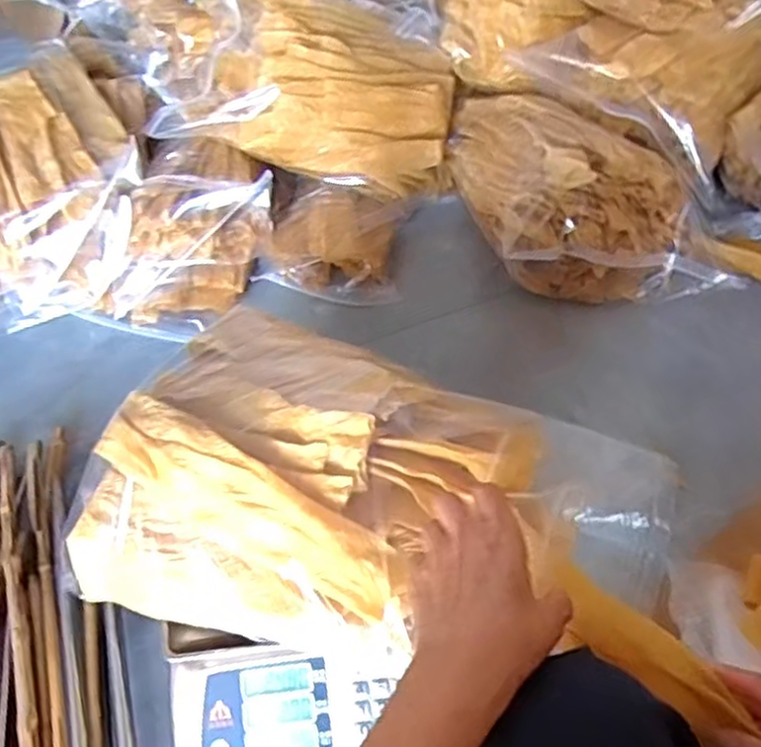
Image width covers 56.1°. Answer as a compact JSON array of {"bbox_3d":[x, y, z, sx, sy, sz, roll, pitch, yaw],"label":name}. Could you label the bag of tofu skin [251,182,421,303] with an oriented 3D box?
[{"bbox_3d":[-0.070,-0.226,1.193,0.223,0.085,0.231,3,50,6],"label":"bag of tofu skin"}]

